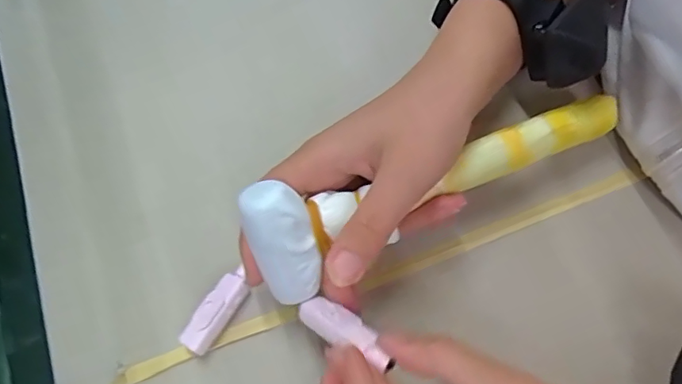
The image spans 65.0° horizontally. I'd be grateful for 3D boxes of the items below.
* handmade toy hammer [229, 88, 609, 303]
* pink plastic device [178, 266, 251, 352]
[{"bbox_3d":[0.056,-0.008,0.278,0.210,0.045,0.046,-21,70,-12],"label":"handmade toy hammer"},{"bbox_3d":[-0.070,0.067,0.305,0.019,0.014,0.049,27,72,15],"label":"pink plastic device"}]

